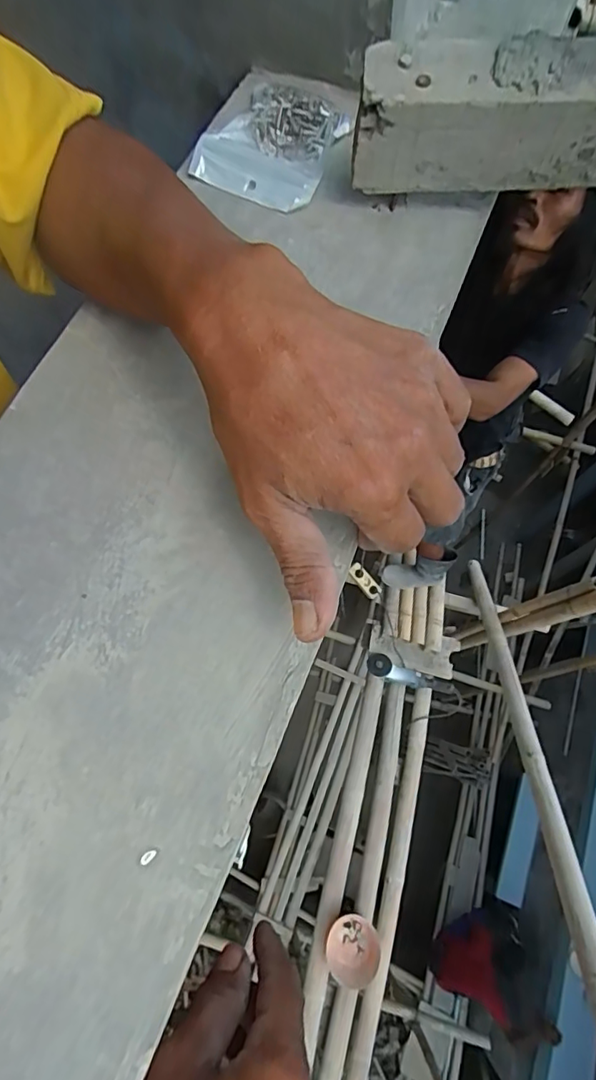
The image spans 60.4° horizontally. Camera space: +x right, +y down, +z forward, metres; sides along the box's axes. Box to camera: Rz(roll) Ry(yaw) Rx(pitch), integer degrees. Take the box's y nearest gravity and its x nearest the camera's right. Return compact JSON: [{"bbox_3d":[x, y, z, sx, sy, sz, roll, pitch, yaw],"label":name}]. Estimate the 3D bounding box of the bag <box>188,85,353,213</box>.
[{"bbox_3d":[-0.016,-0.265,0.345,0.081,0.018,0.094,27,72,9],"label":"bag"}]

